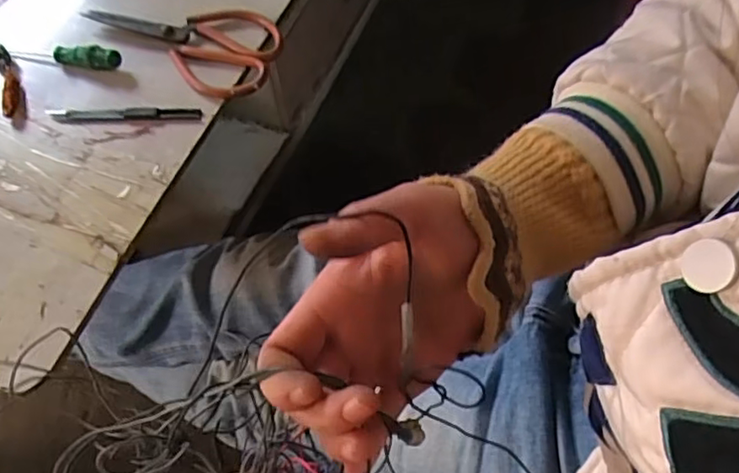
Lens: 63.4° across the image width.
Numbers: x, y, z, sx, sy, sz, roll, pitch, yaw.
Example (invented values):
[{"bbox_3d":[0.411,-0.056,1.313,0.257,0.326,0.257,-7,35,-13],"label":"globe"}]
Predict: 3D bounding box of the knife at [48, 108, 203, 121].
[{"bbox_3d":[-0.221,-0.110,0.538,0.135,0.004,0.013,-1,64,0],"label":"knife"}]

